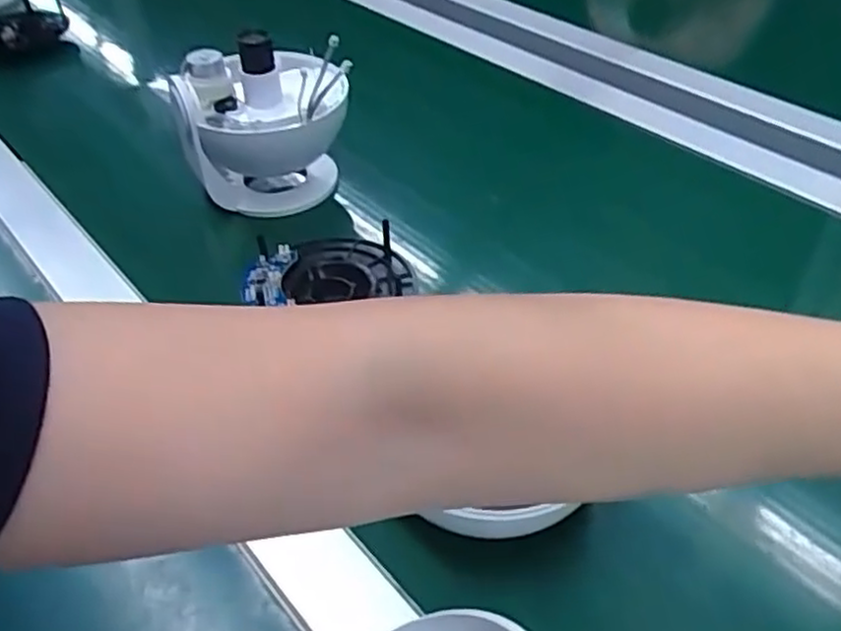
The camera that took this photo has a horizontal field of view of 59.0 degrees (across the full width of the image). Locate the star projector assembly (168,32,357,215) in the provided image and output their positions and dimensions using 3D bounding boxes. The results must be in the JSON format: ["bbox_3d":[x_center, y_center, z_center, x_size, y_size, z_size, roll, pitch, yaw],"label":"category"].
[{"bbox_3d":[-0.105,-0.142,0.540,0.105,0.111,0.106,1,44,4],"label":"star projector assembly"}]

